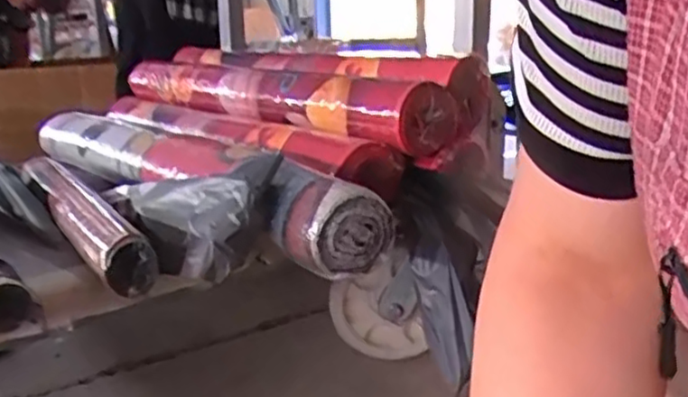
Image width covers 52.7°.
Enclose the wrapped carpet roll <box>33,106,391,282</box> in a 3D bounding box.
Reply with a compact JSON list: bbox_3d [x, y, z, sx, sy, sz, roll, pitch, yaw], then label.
[{"bbox_3d":[-0.211,-0.022,0.859,0.613,0.100,0.096,11,19,39],"label":"wrapped carpet roll"}]

